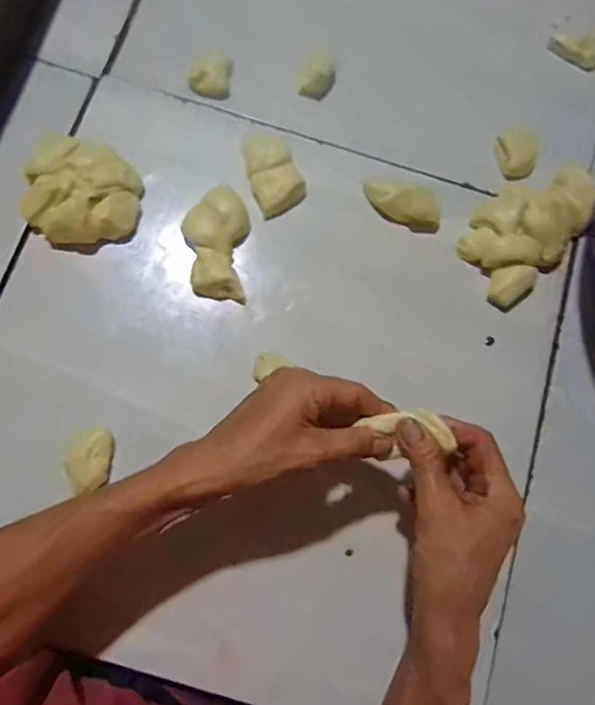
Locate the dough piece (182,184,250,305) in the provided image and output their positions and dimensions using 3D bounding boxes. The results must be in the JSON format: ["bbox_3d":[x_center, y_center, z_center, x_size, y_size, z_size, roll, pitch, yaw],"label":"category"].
[{"bbox_3d":[-0.075,-0.099,0.465,0.056,0.031,0.101,3,80,-3],"label":"dough piece"}]

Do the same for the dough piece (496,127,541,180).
[{"bbox_3d":[0.216,-0.196,0.503,0.045,0.035,0.029,33,80,2],"label":"dough piece"}]

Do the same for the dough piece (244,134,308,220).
[{"bbox_3d":[-0.024,-0.169,0.483,0.046,0.027,0.069,-26,83,-8],"label":"dough piece"}]

